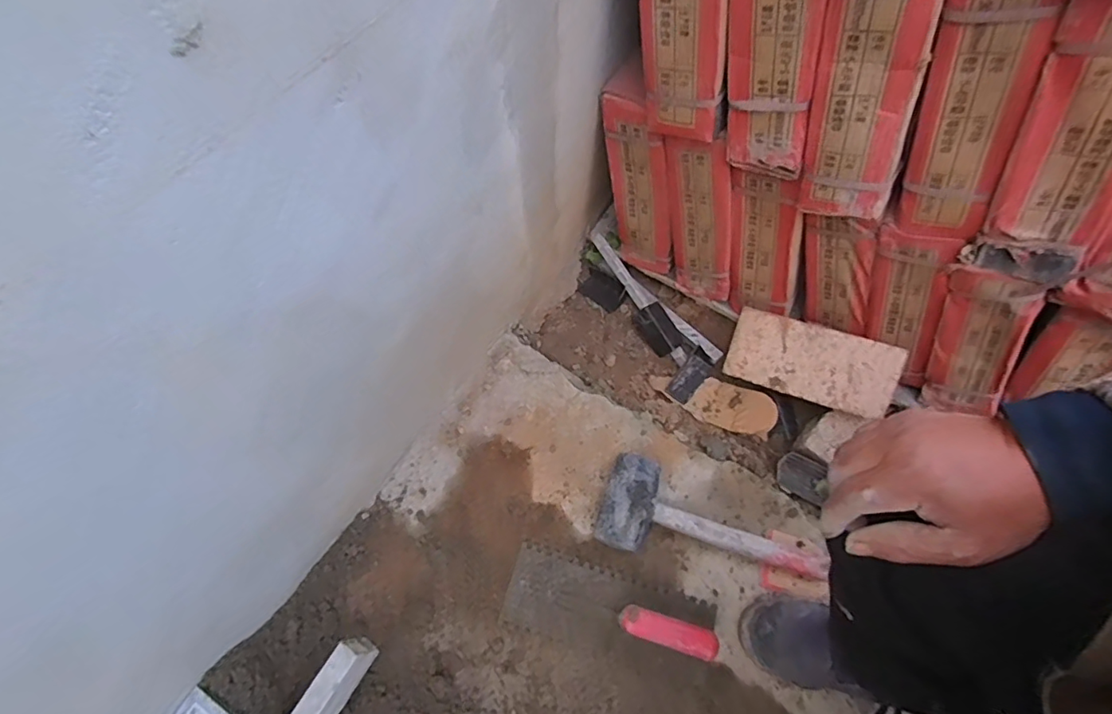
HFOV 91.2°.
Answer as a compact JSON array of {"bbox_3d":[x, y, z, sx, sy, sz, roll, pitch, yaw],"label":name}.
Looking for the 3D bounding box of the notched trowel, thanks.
[{"bbox_3d":[0.071,0.320,0.688,0.272,0.074,0.108,12,68,6],"label":"notched trowel"}]

